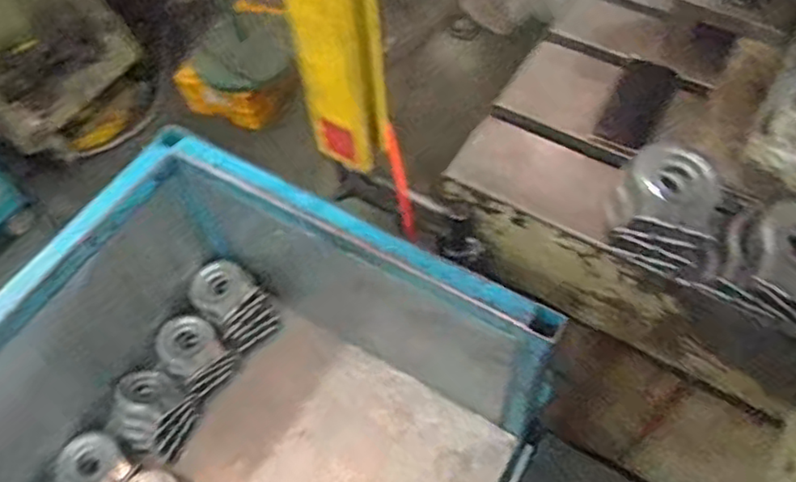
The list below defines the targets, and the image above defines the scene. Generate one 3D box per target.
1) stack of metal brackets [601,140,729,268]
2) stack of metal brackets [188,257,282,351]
[{"bbox_3d":[0.300,-0.035,0.730,0.116,0.085,0.130,20,61,15],"label":"stack of metal brackets"},{"bbox_3d":[-0.299,0.108,1.165,0.107,0.080,0.153,-41,64,-20],"label":"stack of metal brackets"}]

